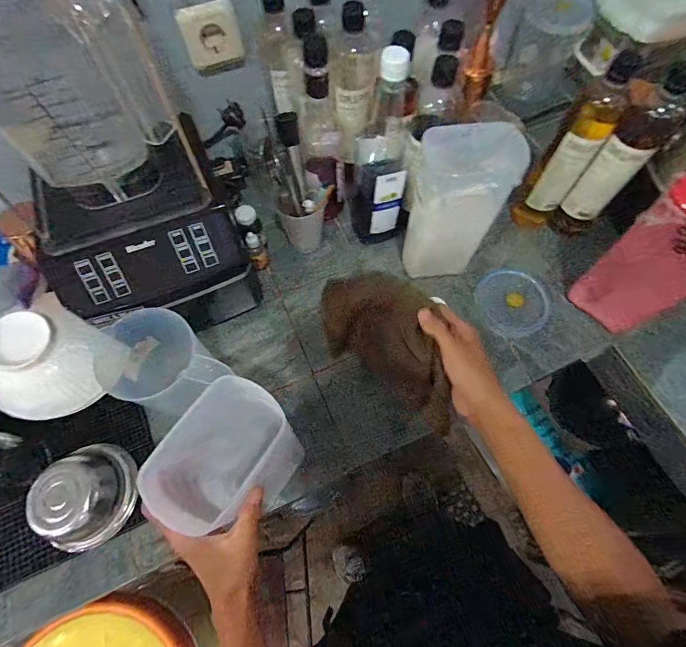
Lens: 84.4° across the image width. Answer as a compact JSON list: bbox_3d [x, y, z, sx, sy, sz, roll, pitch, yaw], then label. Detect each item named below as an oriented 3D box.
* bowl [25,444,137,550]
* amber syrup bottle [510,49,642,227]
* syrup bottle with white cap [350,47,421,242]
[{"bbox_3d":[-0.331,0.217,0.485,0.107,0.080,0.115,0,66,0],"label":"bowl"},{"bbox_3d":[0.343,-0.254,0.576,0.066,0.279,0.050,31,70,14],"label":"amber syrup bottle"},{"bbox_3d":[0.058,-0.236,0.550,0.075,0.300,0.077,-14,66,-6],"label":"syrup bottle with white cap"}]

